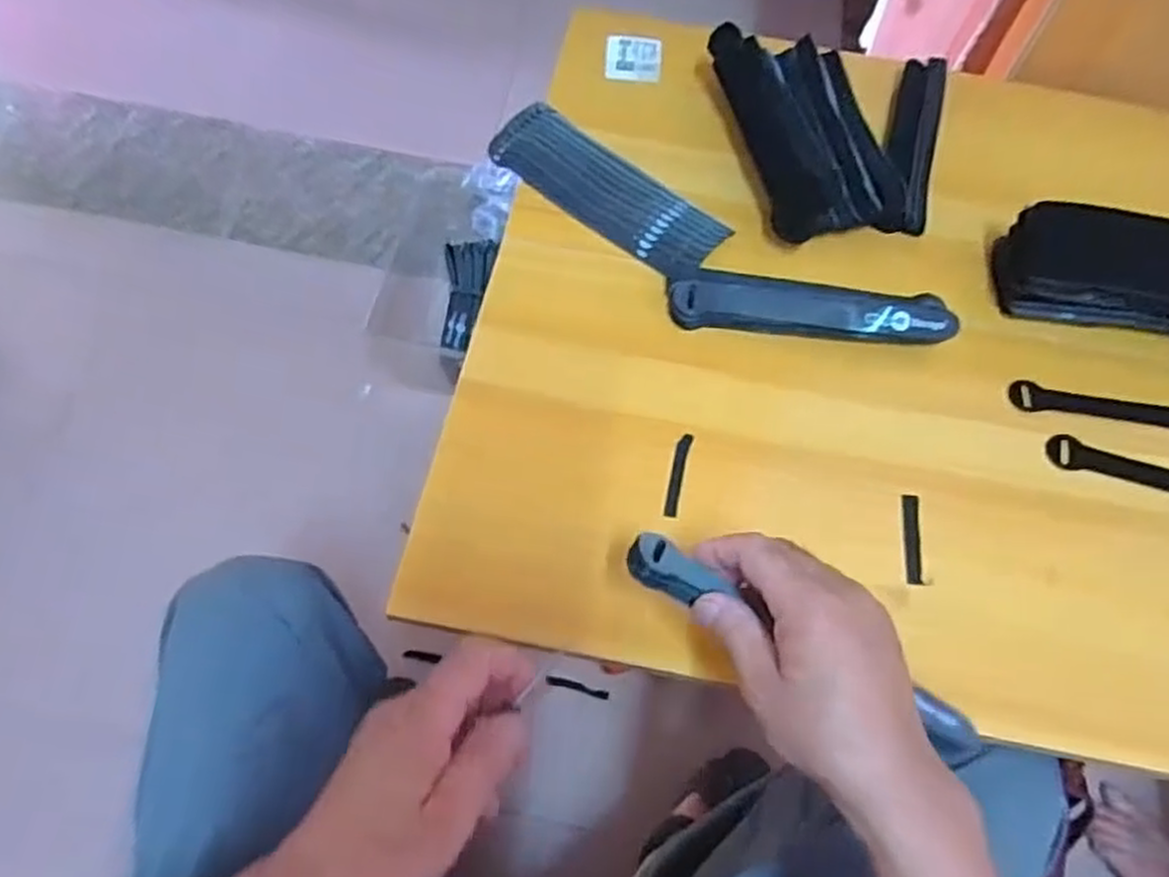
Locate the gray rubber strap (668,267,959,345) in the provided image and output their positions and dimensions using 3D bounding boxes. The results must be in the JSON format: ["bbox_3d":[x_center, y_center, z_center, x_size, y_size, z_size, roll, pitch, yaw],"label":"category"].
[{"bbox_3d":[0.162,-0.096,0.562,0.197,0.018,0.050,5,62,-2],"label":"gray rubber strap"}]

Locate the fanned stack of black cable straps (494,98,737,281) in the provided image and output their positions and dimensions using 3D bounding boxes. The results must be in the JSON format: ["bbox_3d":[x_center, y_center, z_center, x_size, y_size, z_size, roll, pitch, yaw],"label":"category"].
[{"bbox_3d":[0.018,-0.197,0.614,0.199,0.010,0.070,38,66,15],"label":"fanned stack of black cable straps"}]

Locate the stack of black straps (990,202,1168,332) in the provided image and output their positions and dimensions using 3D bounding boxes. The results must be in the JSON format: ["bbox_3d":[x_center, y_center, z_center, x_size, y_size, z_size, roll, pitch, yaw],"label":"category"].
[{"bbox_3d":[0.409,-0.123,0.560,0.196,0.070,0.065,11,62,2],"label":"stack of black straps"}]

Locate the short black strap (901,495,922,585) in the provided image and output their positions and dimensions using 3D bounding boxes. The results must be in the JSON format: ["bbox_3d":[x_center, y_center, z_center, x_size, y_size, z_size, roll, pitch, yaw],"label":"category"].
[{"bbox_3d":[0.212,0.064,0.505,0.011,0.005,0.062,10,62,1],"label":"short black strap"}]

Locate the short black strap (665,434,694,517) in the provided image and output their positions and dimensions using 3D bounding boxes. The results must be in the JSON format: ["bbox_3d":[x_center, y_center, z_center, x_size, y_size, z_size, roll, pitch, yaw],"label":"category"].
[{"bbox_3d":[0.061,0.023,0.514,0.009,0.004,0.060,14,62,4],"label":"short black strap"}]

